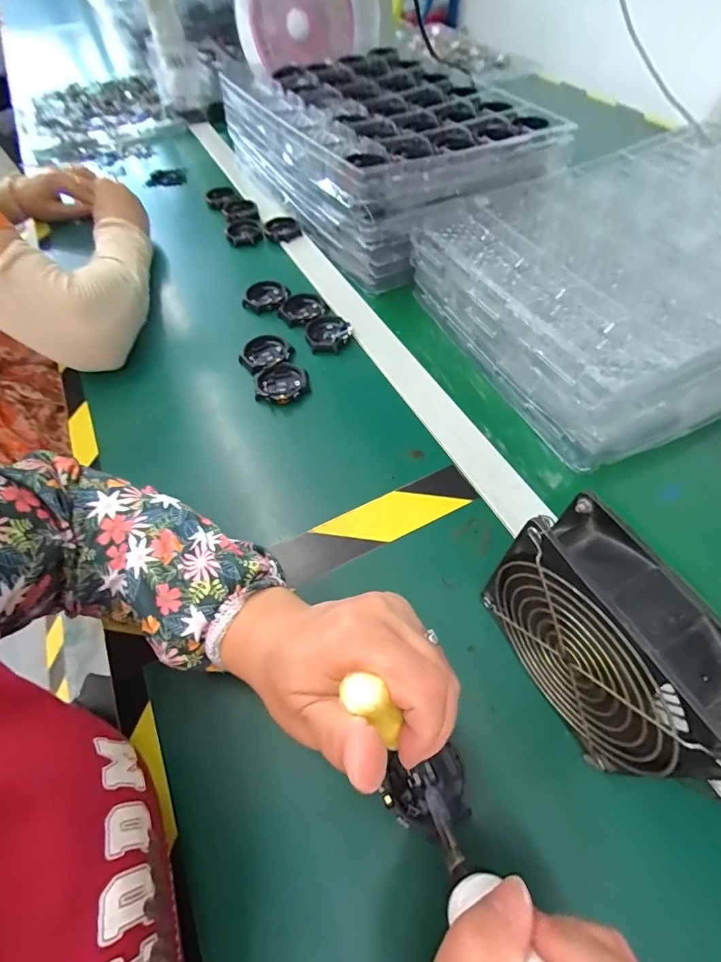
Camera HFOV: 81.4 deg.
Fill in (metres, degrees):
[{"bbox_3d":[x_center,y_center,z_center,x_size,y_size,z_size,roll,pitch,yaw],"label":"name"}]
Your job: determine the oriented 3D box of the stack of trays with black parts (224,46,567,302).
[{"bbox_3d":[0.022,-0.499,0.626,0.321,0.116,0.485,-26,58,-14],"label":"stack of trays with black parts"}]

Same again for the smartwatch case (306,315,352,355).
[{"bbox_3d":[-0.037,-0.164,0.466,0.049,0.010,0.049,-26,58,-14],"label":"smartwatch case"}]

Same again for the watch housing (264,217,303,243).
[{"bbox_3d":[-0.113,-0.361,0.598,0.049,0.012,0.042,-17,57,-8],"label":"watch housing"}]

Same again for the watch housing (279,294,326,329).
[{"bbox_3d":[-0.068,-0.200,0.488,0.052,0.007,0.052,-13,56,-6],"label":"watch housing"}]

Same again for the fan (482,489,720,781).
[{"bbox_3d":[0.126,0.087,0.228,0.048,0.119,0.122,-23,58,-13],"label":"fan"}]

